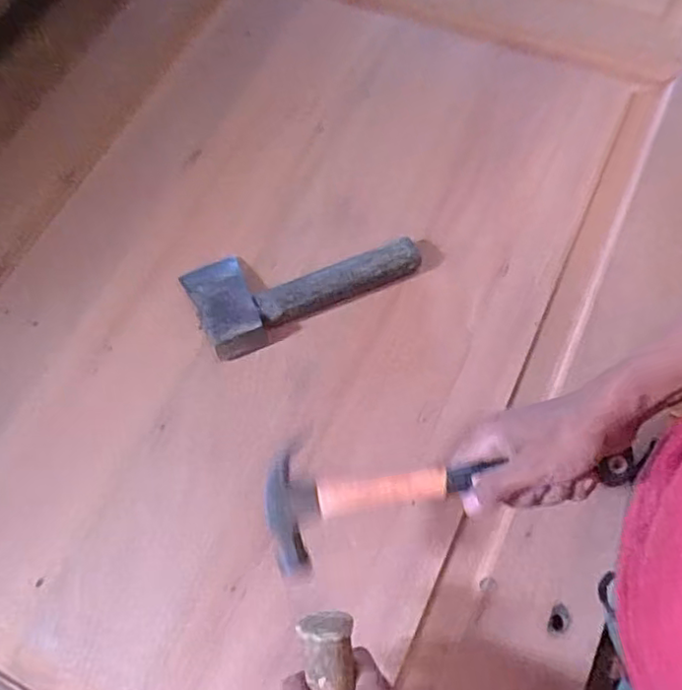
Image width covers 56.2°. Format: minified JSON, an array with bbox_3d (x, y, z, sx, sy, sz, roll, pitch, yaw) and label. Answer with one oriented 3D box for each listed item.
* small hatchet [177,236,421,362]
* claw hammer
[{"bbox_3d":[-0.044,-0.082,0.685,0.241,0.035,0.121,-25,66,-8],"label":"small hatchet"},{"bbox_3d":[0.080,0.109,0.475,0.268,0.034,0.076,-8,64,0],"label":"claw hammer"}]

